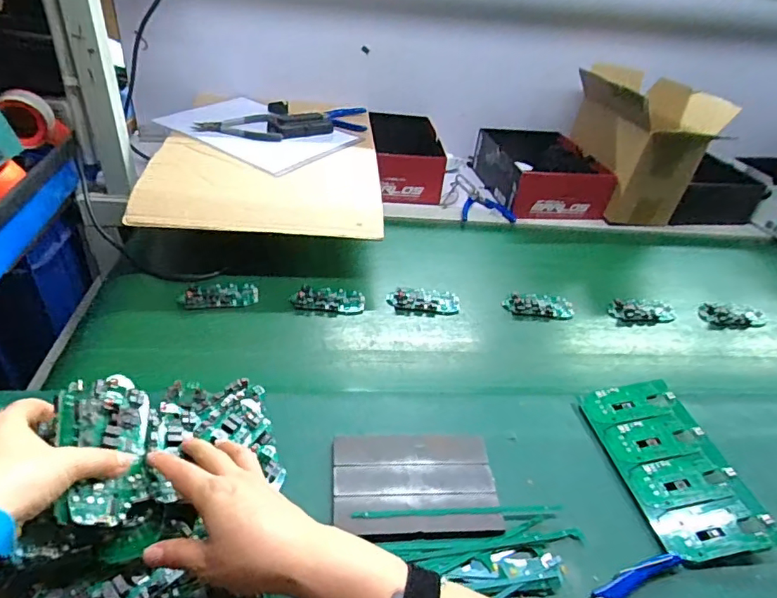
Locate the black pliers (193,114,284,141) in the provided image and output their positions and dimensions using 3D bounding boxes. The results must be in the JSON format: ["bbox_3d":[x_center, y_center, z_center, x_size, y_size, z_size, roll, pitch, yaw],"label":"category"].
[{"bbox_3d":[-0.215,-0.295,0.860,0.218,0.019,0.097,-4,37,-13],"label":"black pliers"}]

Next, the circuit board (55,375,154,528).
[{"bbox_3d":[-0.212,0.110,0.383,0.016,0.079,0.113,-27,69,19],"label":"circuit board"}]

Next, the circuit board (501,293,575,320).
[{"bbox_3d":[0.219,0.009,0.735,0.101,0.015,0.047,3,36,-4],"label":"circuit board"}]

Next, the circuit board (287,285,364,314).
[{"bbox_3d":[-0.081,-0.001,0.686,0.096,0.017,0.049,4,36,-2],"label":"circuit board"}]

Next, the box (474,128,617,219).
[{"bbox_3d":[0.286,-0.248,0.977,0.183,0.088,0.252,-2,36,-11],"label":"box"}]

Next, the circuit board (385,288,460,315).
[{"bbox_3d":[0.049,0.001,0.711,0.101,0.013,0.046,7,36,1],"label":"circuit board"}]

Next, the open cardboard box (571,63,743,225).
[{"bbox_3d":[0.463,-0.287,0.953,0.150,0.213,0.258,1,36,-7],"label":"open cardboard box"}]

